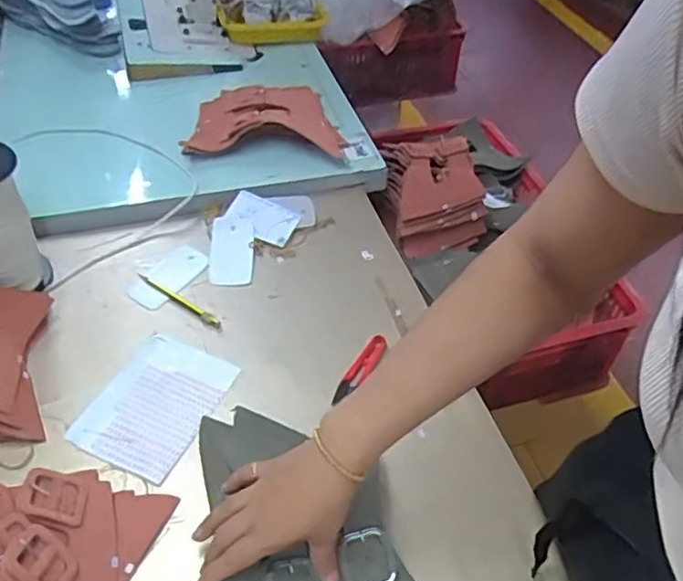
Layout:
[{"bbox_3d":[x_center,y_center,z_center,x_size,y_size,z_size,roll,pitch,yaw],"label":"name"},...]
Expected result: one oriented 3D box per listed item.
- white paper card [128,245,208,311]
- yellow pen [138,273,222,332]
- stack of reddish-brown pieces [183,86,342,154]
[{"bbox_3d":[-0.210,-0.019,0.778,0.058,0.006,0.099,31,55,25],"label":"white paper card"},{"bbox_3d":[-0.189,0.013,0.745,0.132,0.008,0.014,31,53,21],"label":"yellow pen"},{"bbox_3d":[-0.113,-0.258,0.946,0.225,0.041,0.169,-3,46,-6],"label":"stack of reddish-brown pieces"}]

